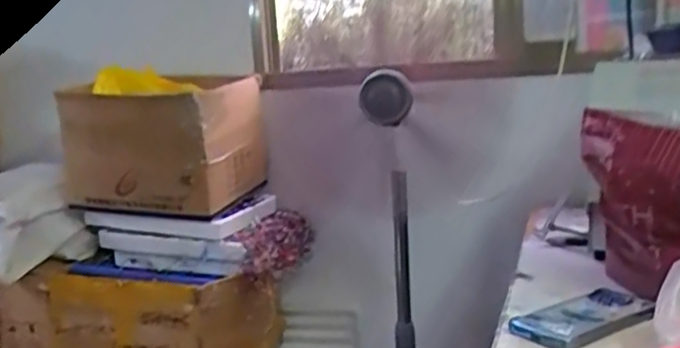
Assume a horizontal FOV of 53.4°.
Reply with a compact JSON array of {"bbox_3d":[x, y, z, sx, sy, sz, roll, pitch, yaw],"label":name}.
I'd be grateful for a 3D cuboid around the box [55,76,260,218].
[{"bbox_3d":[-0.375,-0.068,1.465,0.343,0.265,0.262,-1,8,15],"label":"box"}]

